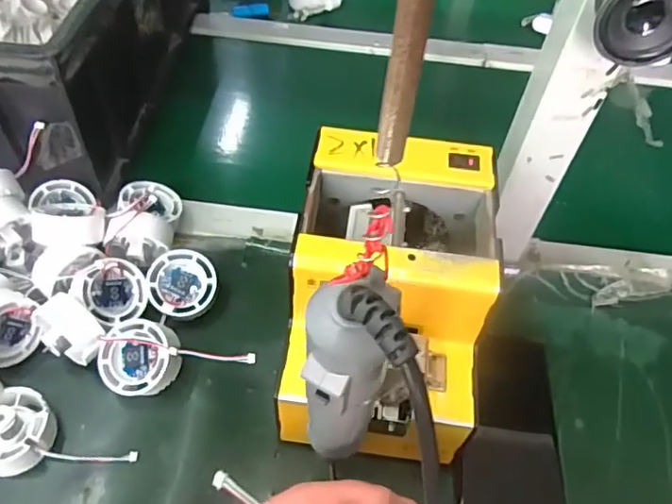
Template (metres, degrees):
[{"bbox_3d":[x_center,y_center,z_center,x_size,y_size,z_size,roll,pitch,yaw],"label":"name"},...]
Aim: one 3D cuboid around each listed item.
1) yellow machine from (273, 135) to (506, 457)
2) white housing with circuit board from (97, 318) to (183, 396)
[{"bbox_3d":[0.036,0.033,0.400,0.118,0.144,0.178,7,51,1],"label":"yellow machine"},{"bbox_3d":[-0.145,0.078,0.422,0.056,0.018,0.054,-2,78,9],"label":"white housing with circuit board"}]

